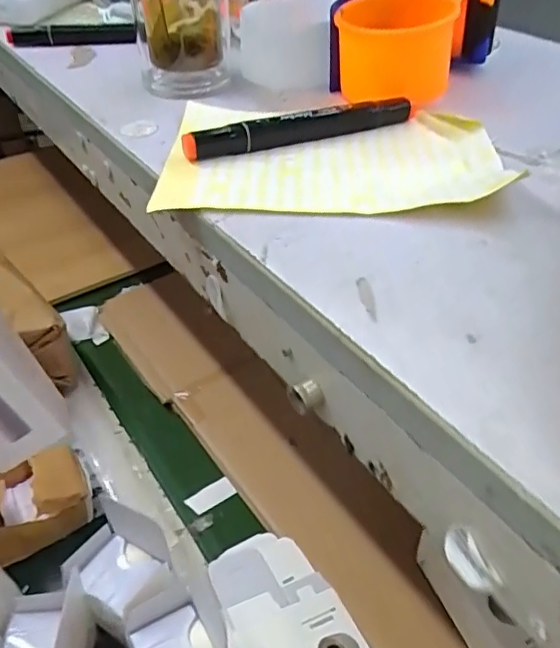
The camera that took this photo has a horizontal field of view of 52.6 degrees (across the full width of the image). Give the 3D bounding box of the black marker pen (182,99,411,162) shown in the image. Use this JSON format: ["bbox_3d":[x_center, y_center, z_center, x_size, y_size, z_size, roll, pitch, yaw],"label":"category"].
[{"bbox_3d":[0.014,-0.117,0.338,0.144,0.016,0.014,-15,45,-18],"label":"black marker pen"}]

